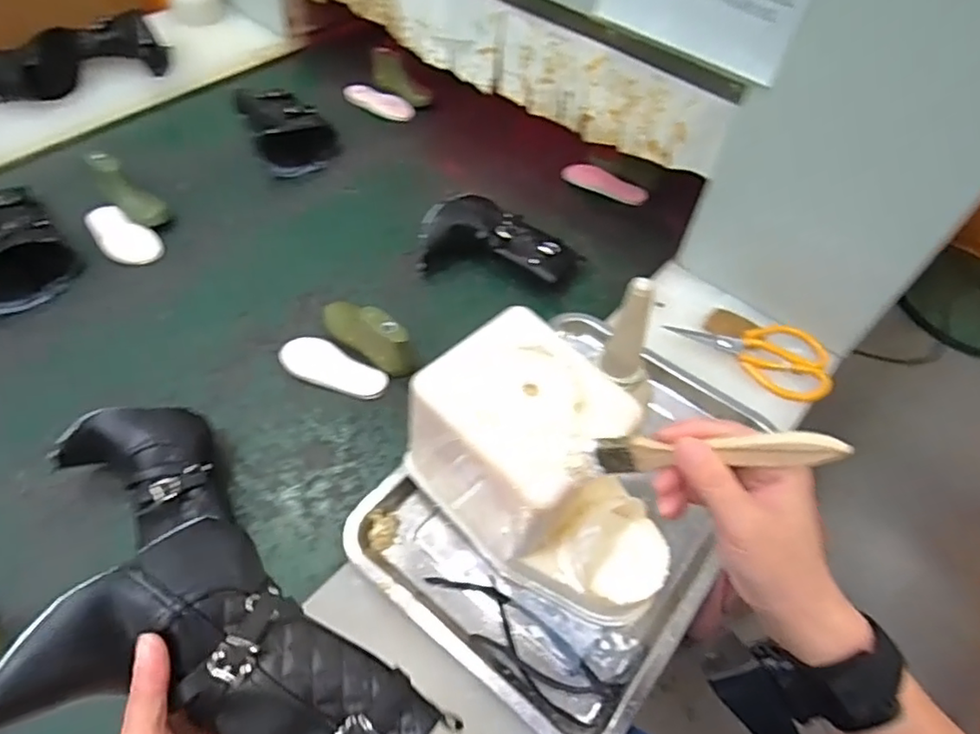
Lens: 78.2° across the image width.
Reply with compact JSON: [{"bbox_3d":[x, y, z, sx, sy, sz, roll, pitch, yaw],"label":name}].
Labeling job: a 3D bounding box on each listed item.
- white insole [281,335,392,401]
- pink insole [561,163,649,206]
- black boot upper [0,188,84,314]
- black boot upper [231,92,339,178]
[{"bbox_3d":[-0.190,0.003,0.727,0.139,0.004,0.054,24,66,13],"label":"white insole"},{"bbox_3d":[0.184,-0.294,0.969,0.141,0.009,0.050,28,57,15],"label":"pink insole"},{"bbox_3d":[-0.632,-0.166,0.772,0.128,0.085,0.189,-36,64,-26],"label":"black boot upper"},{"bbox_3d":[-0.330,-0.408,0.978,0.127,0.059,0.224,-20,58,-17],"label":"black boot upper"}]

